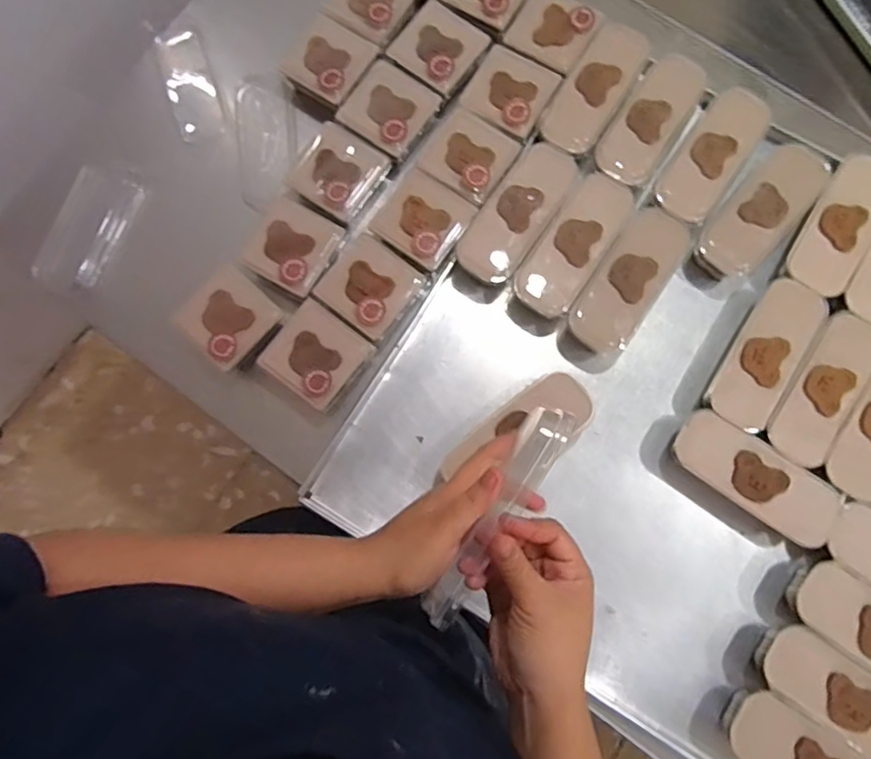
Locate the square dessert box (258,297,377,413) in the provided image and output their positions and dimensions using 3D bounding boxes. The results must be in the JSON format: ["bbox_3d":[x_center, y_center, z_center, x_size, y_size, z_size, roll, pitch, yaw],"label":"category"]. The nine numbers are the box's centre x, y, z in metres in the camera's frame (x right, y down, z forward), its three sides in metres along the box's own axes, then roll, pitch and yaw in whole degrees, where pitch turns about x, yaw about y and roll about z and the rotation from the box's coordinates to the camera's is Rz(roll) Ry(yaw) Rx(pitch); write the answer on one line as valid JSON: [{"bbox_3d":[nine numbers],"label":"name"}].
[{"bbox_3d":[-0.119,-0.024,0.616,0.088,0.036,0.084,37,82,7],"label":"square dessert box"}]

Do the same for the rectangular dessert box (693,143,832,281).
[{"bbox_3d":[0.337,-0.172,0.625,0.063,0.025,0.150,40,100,7],"label":"rectangular dessert box"}]

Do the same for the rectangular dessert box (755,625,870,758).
[{"bbox_3d":[0.377,0.295,0.553,0.171,0.040,0.063,35,82,7],"label":"rectangular dessert box"}]

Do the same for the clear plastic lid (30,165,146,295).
[{"bbox_3d":[-0.383,-0.163,0.663,0.074,0.021,0.144,21,81,5],"label":"clear plastic lid"}]

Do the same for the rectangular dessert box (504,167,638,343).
[{"bbox_3d":[0.141,-0.132,0.635,0.063,0.044,0.172,32,82,6],"label":"rectangular dessert box"}]

